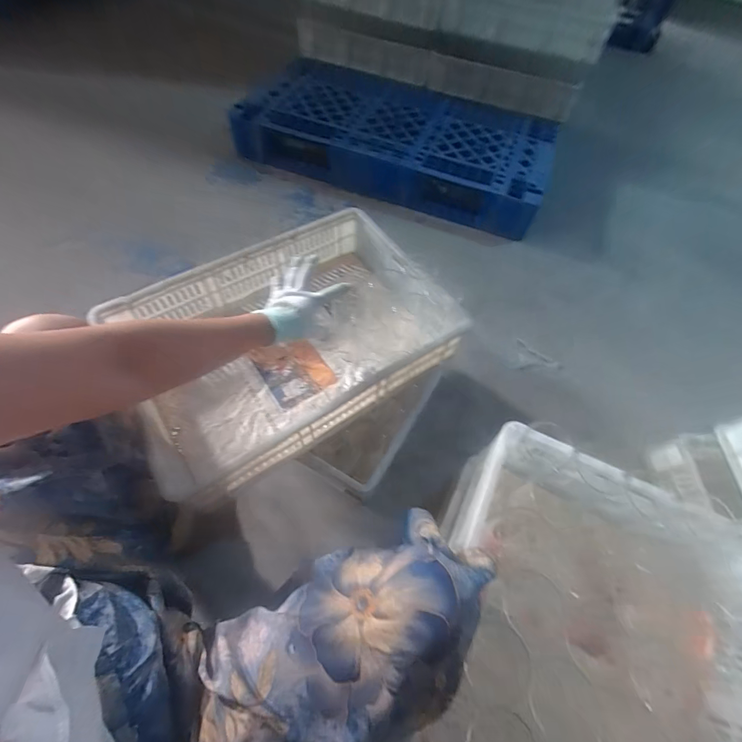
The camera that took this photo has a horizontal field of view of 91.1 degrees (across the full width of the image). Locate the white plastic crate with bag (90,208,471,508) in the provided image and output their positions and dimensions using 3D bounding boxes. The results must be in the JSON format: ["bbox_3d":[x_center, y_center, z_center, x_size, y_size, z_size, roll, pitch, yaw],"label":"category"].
[{"bbox_3d":[-0.152,-0.082,0.715,0.582,0.170,0.409,-30,65,-19],"label":"white plastic crate with bag"}]

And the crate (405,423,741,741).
[{"bbox_3d":[0.271,0.412,0.450,0.383,0.149,0.581,24,61,11],"label":"crate"}]

